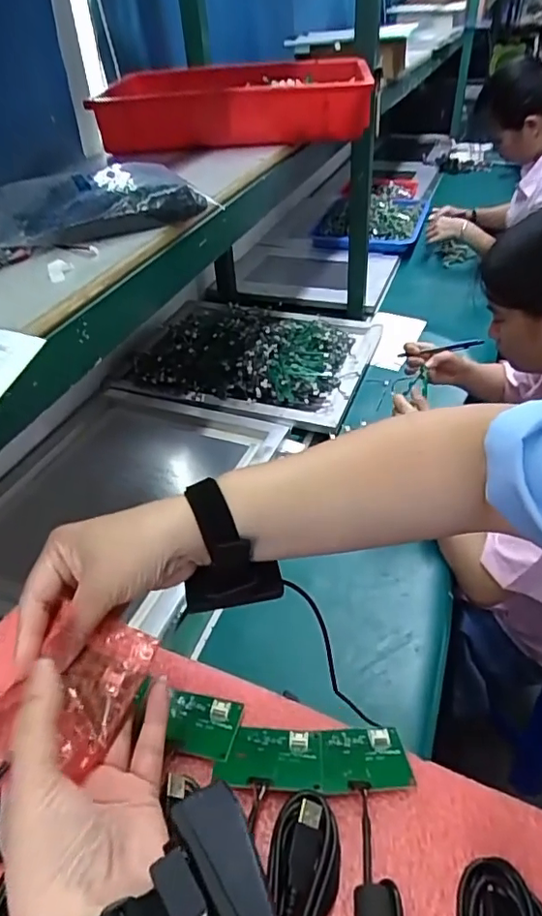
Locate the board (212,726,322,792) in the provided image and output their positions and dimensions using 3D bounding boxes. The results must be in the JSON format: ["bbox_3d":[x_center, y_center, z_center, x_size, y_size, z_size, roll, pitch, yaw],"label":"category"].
[{"bbox_3d":[0.000,0.197,0.364,0.068,0.005,0.043,5,25,3],"label":"board"}]

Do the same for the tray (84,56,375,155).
[{"bbox_3d":[-0.063,-0.580,0.899,0.421,0.077,0.310,-1,45,5],"label":"tray"}]

